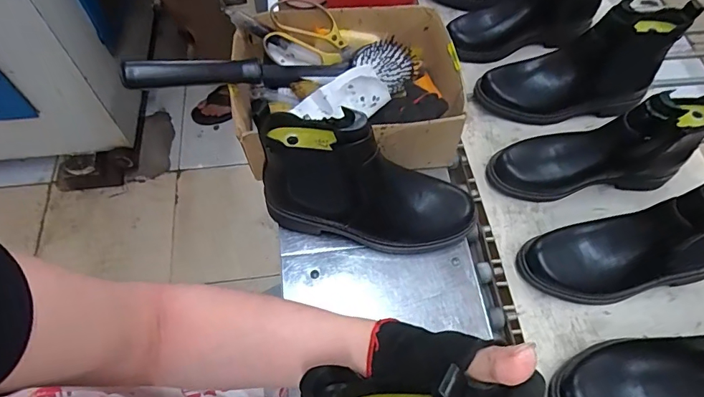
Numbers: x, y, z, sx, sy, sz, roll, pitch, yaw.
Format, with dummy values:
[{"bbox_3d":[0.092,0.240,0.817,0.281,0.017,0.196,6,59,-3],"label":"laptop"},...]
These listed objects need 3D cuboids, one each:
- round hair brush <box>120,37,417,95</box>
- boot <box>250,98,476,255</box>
[{"bbox_3d":[-0.085,-0.157,0.558,0.357,0.052,0.053,-8,60,-17],"label":"round hair brush"},{"bbox_3d":[0.023,-0.015,0.507,0.246,0.171,0.088,12,61,6],"label":"boot"}]

